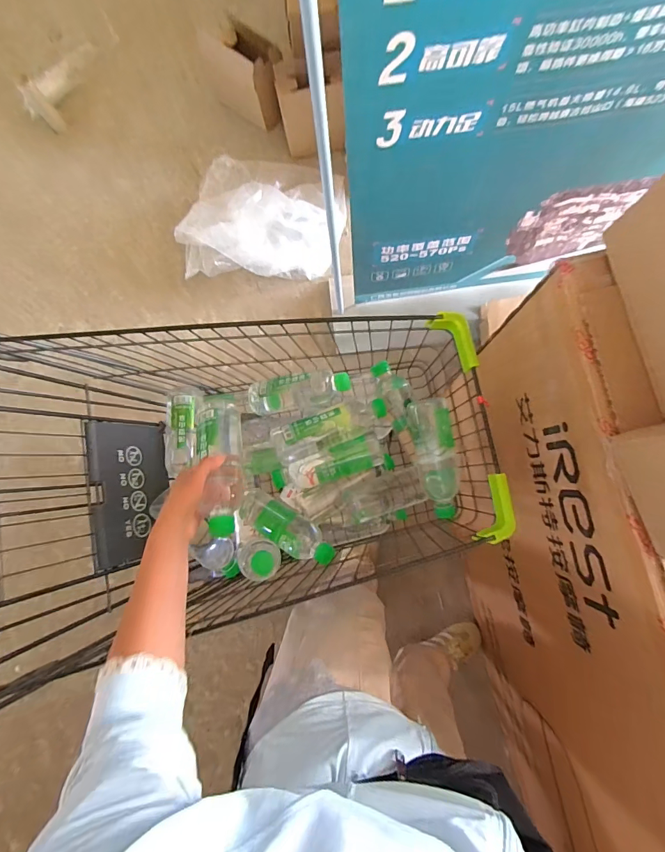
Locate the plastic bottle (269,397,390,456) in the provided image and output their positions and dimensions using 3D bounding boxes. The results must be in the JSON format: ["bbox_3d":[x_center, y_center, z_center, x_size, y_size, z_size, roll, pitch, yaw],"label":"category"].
[{"bbox_3d":[-0.001,0.003,0.707,0.207,0.067,0.065,-18,83,-10],"label":"plastic bottle"}]

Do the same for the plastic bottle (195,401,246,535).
[{"bbox_3d":[-0.154,0.051,0.565,0.059,0.071,0.204,-12,66,4],"label":"plastic bottle"}]

